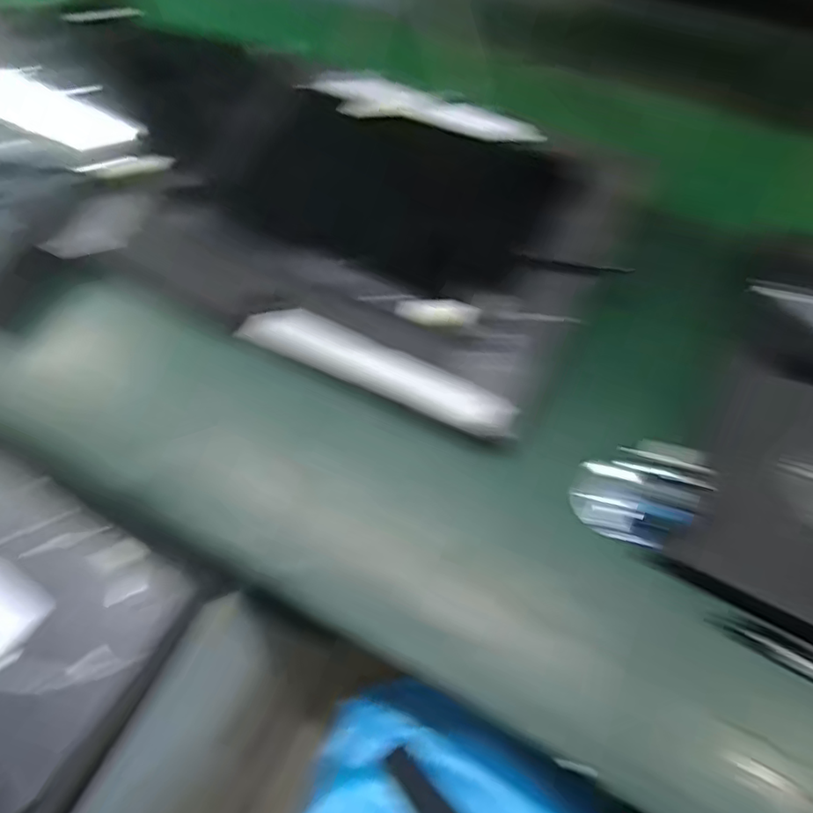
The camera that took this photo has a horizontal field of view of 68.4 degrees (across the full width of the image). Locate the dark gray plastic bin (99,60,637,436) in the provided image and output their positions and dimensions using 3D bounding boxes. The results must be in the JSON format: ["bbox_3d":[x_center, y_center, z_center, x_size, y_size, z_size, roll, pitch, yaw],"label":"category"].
[{"bbox_3d":[-0.020,-0.142,0.447,0.325,0.031,0.253,24,68,14],"label":"dark gray plastic bin"}]

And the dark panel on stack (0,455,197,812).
[{"bbox_3d":[-0.323,0.163,0.466,0.250,0.014,0.199,27,71,14],"label":"dark panel on stack"}]

